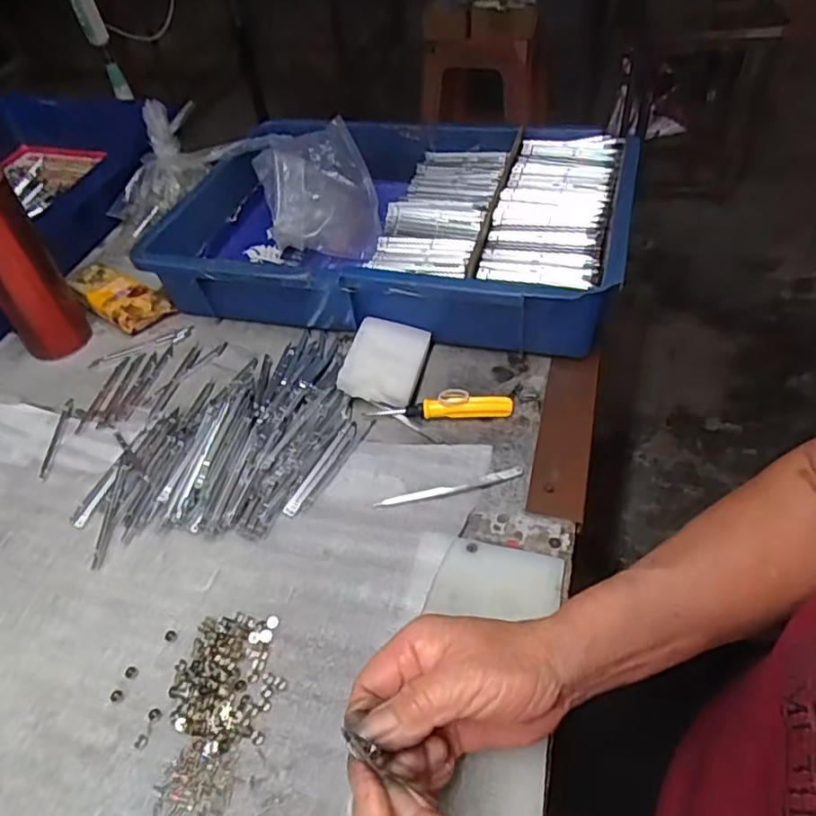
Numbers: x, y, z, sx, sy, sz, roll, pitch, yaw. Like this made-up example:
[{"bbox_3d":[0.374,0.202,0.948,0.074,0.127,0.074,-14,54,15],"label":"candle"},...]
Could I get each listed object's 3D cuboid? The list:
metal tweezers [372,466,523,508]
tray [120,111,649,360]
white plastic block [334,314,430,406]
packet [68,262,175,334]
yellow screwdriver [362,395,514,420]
[{"bbox_3d":[0.031,0.059,0.448,0.109,0.005,0.011,-13,46,-7],"label":"metal tweezers"},{"bbox_3d":[-0.015,-0.184,0.619,0.430,0.089,0.271,8,49,13],"label":"tray"},{"bbox_3d":[-0.019,-0.040,0.526,0.062,0.026,0.077,23,47,0],"label":"white plastic block"},{"bbox_3d":[-0.289,-0.110,0.623,0.103,0.037,0.054,30,57,29],"label":"packet"},{"bbox_3d":[0.025,0.000,0.494,0.115,0.015,0.012,-1,47,5],"label":"yellow screwdriver"}]

